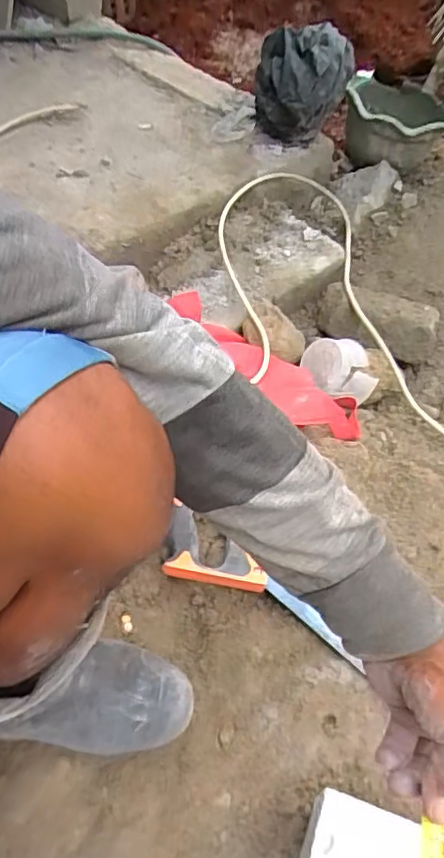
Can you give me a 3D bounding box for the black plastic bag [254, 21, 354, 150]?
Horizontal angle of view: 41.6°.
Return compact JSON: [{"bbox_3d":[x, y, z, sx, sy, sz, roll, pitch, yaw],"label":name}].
[{"bbox_3d":[0.149,-0.650,1.111,0.172,0.204,0.156,10,53,7],"label":"black plastic bag"}]

